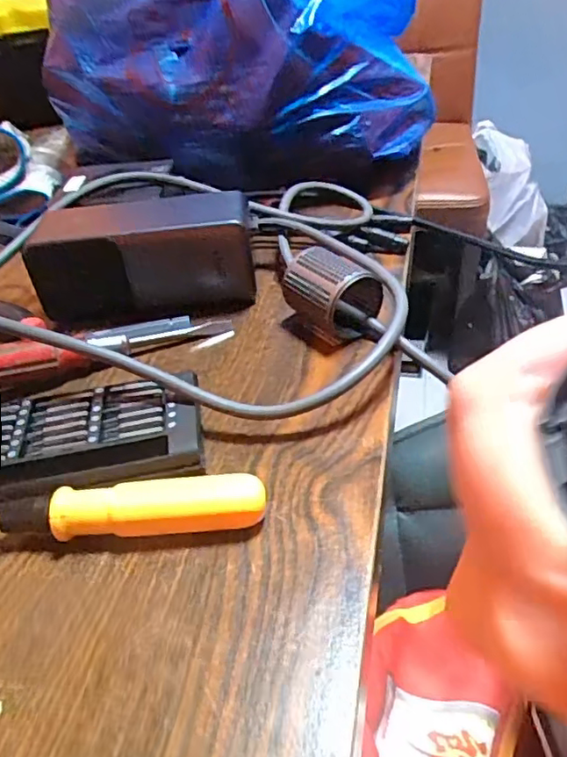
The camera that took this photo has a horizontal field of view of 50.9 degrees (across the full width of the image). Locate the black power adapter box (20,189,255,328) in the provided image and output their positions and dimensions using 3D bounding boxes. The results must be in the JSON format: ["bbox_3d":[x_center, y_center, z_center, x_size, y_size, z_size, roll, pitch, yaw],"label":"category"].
[{"bbox_3d":[-0.083,-0.076,0.359,0.131,0.064,0.049,-6,39,1],"label":"black power adapter box"}]

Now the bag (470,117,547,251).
[{"bbox_3d":[0.600,-0.509,1.570,0.182,0.350,0.111,-22,6,-17],"label":"bag"}]

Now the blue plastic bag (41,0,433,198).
[{"bbox_3d":[-0.026,-0.293,0.471,0.256,0.185,0.249,22,47,31],"label":"blue plastic bag"}]

